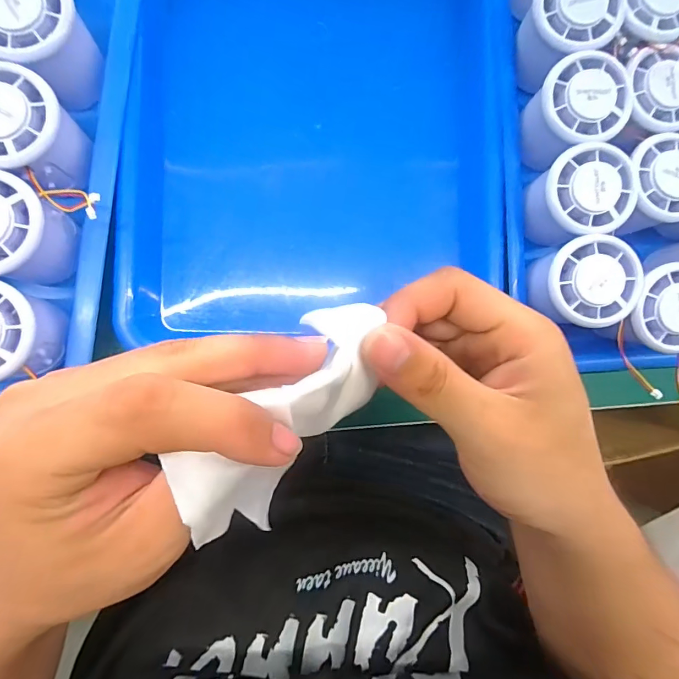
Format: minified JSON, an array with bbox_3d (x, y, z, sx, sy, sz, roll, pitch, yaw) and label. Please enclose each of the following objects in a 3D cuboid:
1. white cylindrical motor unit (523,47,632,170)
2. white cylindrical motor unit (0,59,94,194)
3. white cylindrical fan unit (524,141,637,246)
[{"bbox_3d":[0.151,-0.148,0.271,0.054,0.044,0.053,0,87,-7],"label":"white cylindrical motor unit"},{"bbox_3d":[-0.180,-0.117,0.237,0.053,0.046,0.054,0,87,-7],"label":"white cylindrical motor unit"},{"bbox_3d":[0.155,-0.092,0.271,0.053,0.045,0.053,0,87,-7],"label":"white cylindrical fan unit"}]

